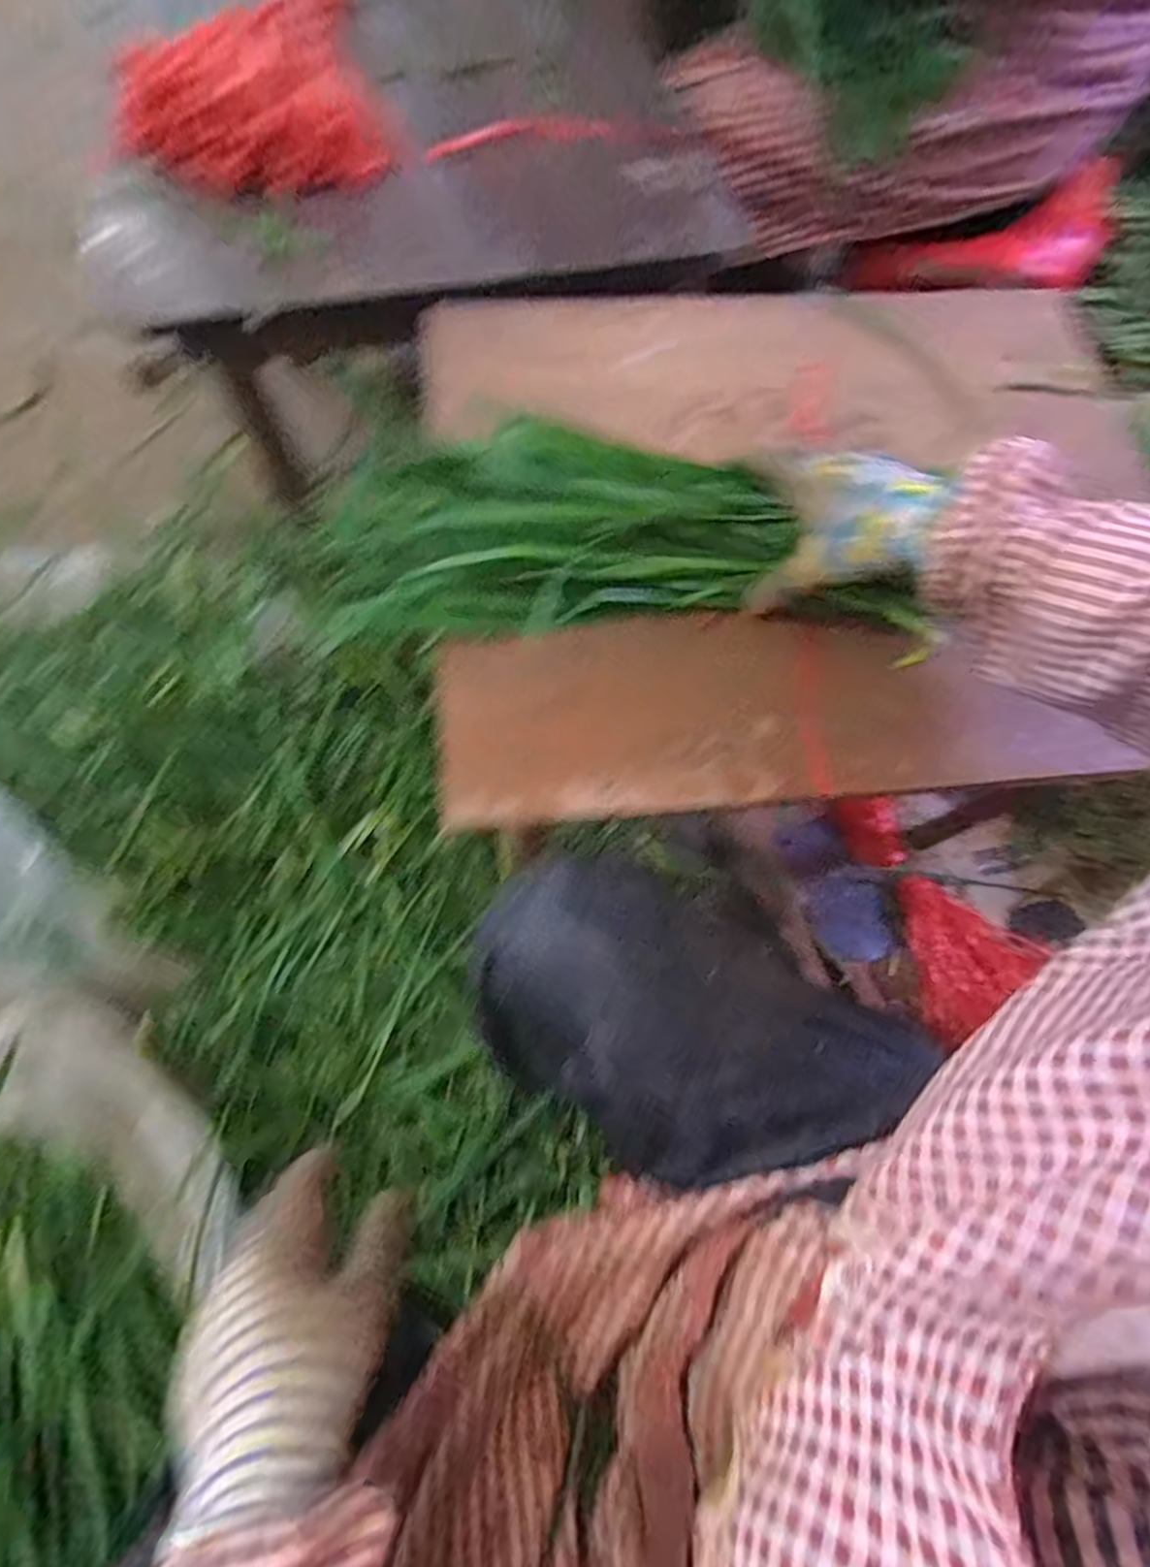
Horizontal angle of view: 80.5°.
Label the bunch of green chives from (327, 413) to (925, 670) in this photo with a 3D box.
[{"bbox_3d":[0.031,-0.167,0.471,0.417,0.062,0.136,3,70,2],"label":"bunch of green chives"}]

